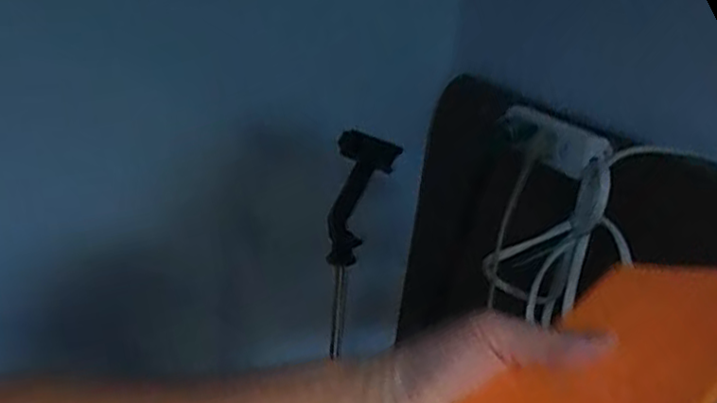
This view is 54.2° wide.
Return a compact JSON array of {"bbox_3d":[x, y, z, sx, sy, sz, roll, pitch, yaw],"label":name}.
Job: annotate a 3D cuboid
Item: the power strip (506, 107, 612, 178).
[{"bbox_3d":[0.248,-0.079,0.923,0.029,0.062,0.199,45,1,-28],"label":"power strip"}]

